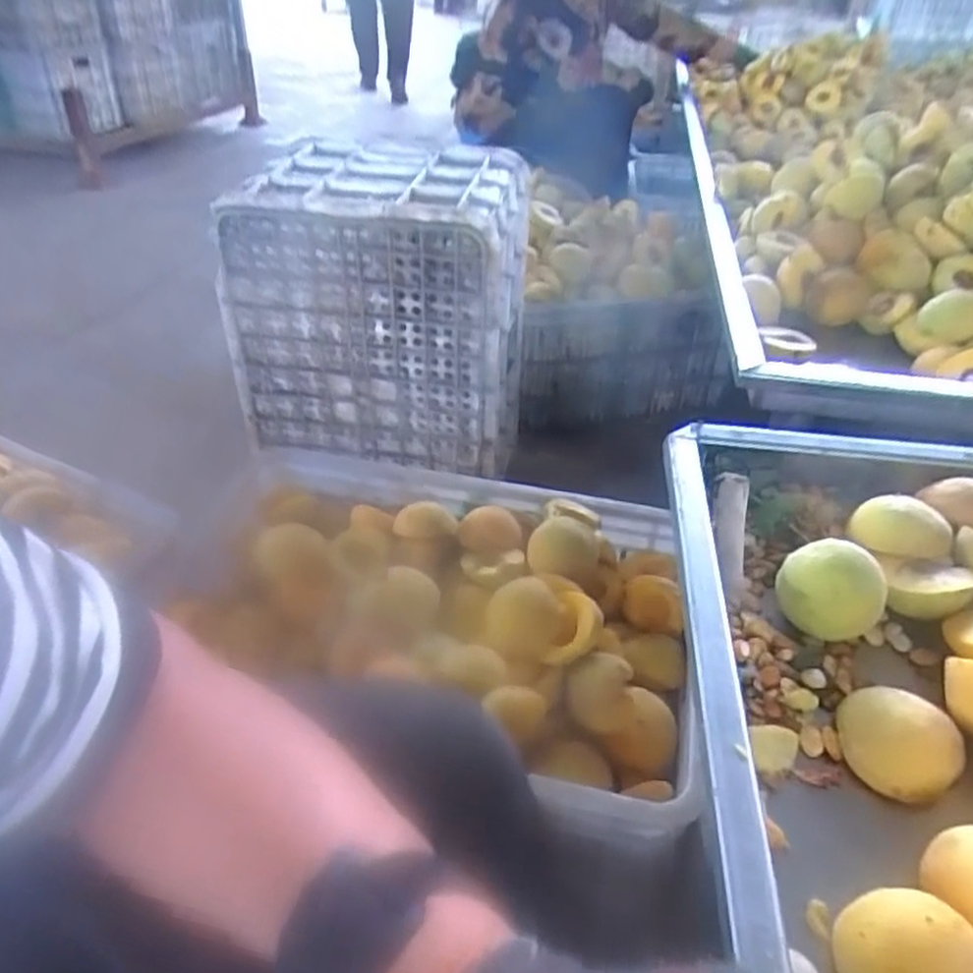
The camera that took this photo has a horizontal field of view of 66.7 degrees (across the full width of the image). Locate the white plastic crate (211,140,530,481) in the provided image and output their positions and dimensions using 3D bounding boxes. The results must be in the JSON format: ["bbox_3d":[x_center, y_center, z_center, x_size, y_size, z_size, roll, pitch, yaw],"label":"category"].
[{"bbox_3d":[-0.143,-0.277,1.100,0.363,0.360,0.304,7,37,6],"label":"white plastic crate"}]

